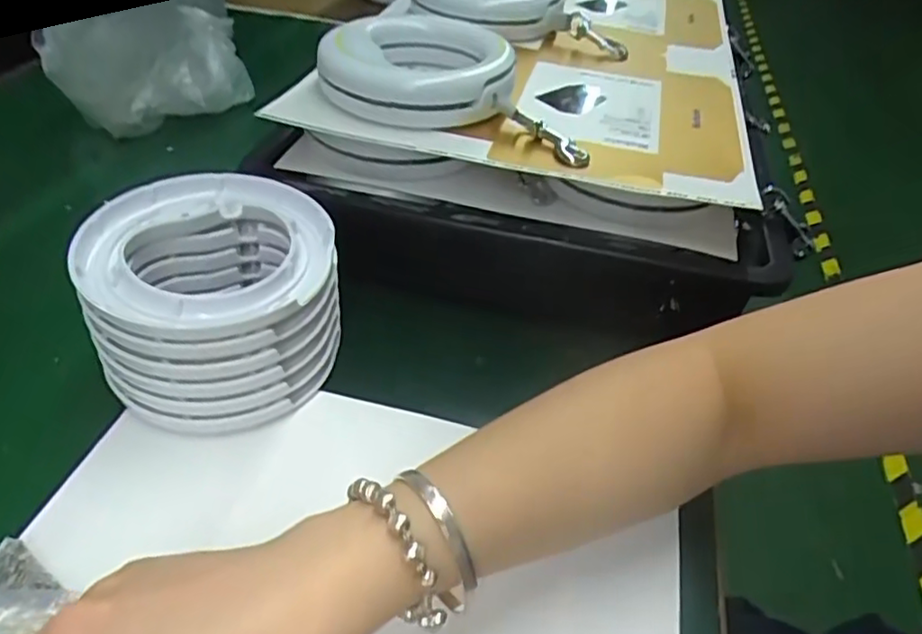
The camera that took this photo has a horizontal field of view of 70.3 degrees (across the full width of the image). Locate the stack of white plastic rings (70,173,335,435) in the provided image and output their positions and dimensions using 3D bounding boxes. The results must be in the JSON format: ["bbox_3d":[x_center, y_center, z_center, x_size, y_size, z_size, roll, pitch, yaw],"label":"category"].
[{"bbox_3d":[-0.139,-0.013,0.379,0.132,0.077,0.136,-5,42,-15],"label":"stack of white plastic rings"}]

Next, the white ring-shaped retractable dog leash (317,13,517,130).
[{"bbox_3d":[-0.029,-0.169,0.442,0.123,0.036,0.123,6,43,5],"label":"white ring-shaped retractable dog leash"}]

